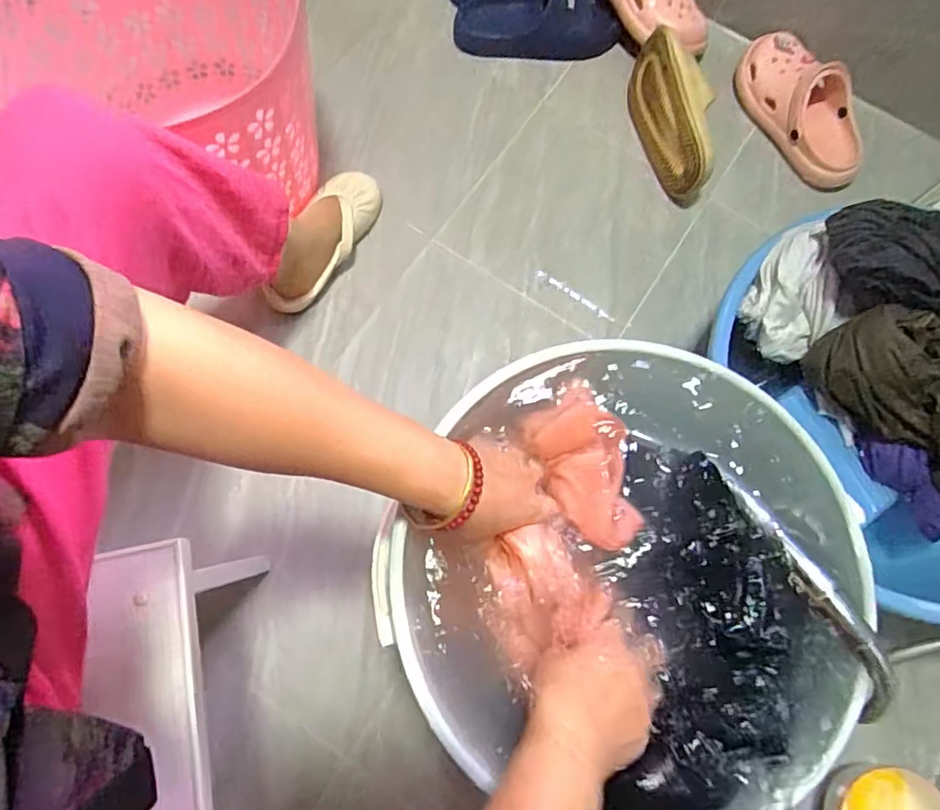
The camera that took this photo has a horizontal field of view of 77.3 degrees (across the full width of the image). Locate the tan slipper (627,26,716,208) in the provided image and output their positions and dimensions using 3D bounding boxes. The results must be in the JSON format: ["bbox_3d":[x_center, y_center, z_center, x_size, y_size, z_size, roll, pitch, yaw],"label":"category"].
[{"bbox_3d":[0.319,-0.445,0.911,0.091,0.093,0.267,-13,87,-5],"label":"tan slipper"}]

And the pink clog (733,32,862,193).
[{"bbox_3d":[0.529,-0.476,0.944,0.134,0.074,0.275,-22,75,-7],"label":"pink clog"}]

